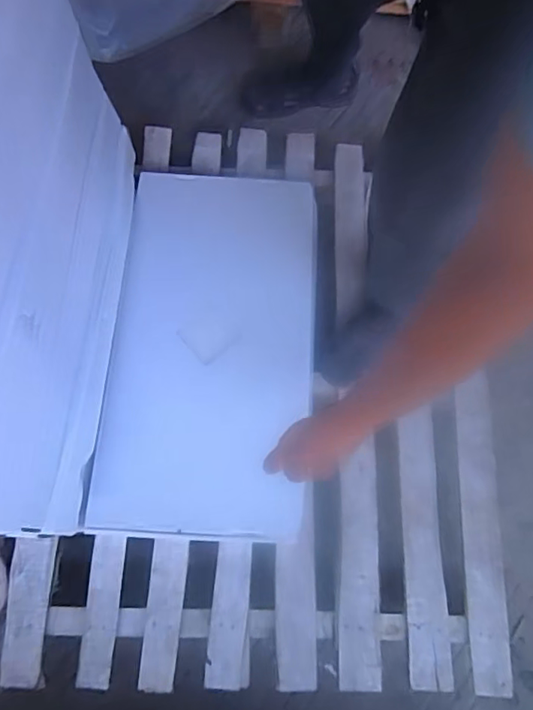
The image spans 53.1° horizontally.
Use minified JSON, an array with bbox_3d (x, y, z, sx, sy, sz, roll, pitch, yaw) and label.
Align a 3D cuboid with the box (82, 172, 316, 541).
[{"bbox_3d":[-0.082,-0.024,0.895,0.335,0.057,0.624,5,73,0],"label":"box"}]

